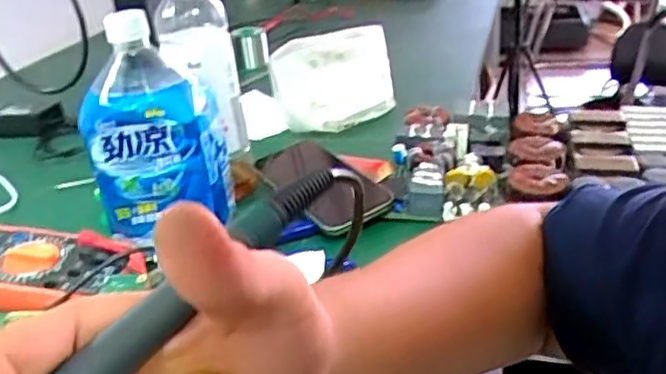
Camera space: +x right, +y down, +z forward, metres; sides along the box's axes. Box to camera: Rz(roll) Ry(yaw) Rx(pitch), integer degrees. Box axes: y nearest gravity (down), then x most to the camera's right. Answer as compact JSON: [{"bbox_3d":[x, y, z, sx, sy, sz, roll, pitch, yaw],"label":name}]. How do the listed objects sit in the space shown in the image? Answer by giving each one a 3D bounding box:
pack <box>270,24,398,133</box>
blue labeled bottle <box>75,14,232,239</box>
[{"bbox_3d":[0.004,-0.120,0.751,0.135,0.097,0.035,-14,27,-11],"label":"pack"},{"bbox_3d":[-0.139,-0.045,0.534,0.093,0.184,0.080,-5,27,2],"label":"blue labeled bottle"}]

